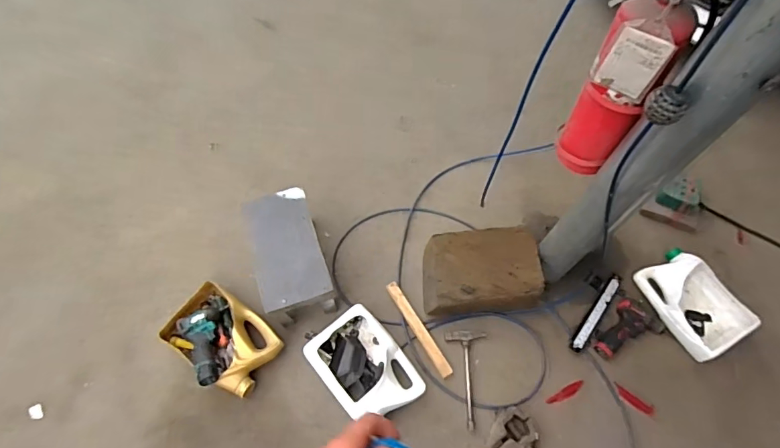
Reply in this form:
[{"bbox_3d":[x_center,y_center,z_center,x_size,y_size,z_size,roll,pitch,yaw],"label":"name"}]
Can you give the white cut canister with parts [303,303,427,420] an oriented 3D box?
[{"bbox_3d":[-0.071,0.388,1.291,0.210,0.092,0.295,-38,73,-16],"label":"white cut canister with parts"}]

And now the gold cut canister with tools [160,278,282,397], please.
[{"bbox_3d":[-0.461,0.316,1.296,0.283,0.115,0.205,32,69,11],"label":"gold cut canister with tools"}]

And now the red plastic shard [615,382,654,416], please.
[{"bbox_3d":[0.682,0.490,1.317,0.116,0.010,0.035,33,69,12],"label":"red plastic shard"}]

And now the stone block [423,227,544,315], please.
[{"bbox_3d":[0.263,0.140,1.382,0.322,0.146,0.223,0,62,-3],"label":"stone block"}]

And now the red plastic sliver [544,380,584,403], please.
[{"bbox_3d":[0.494,0.472,1.320,0.121,0.015,0.027,-26,70,-12],"label":"red plastic sliver"}]

